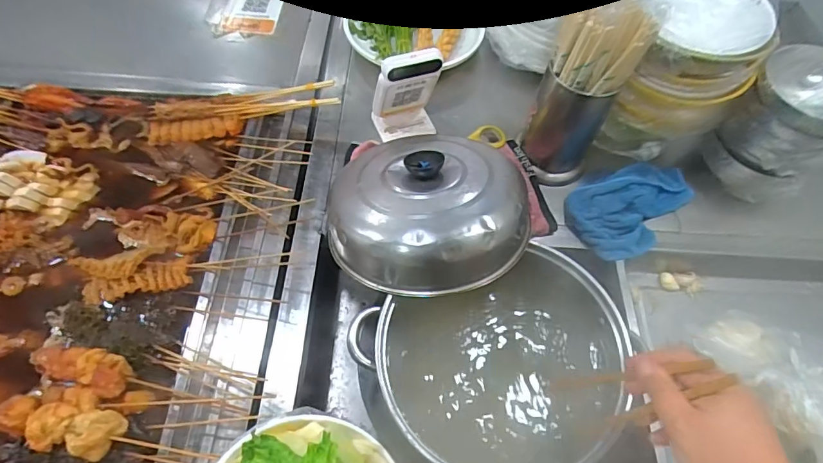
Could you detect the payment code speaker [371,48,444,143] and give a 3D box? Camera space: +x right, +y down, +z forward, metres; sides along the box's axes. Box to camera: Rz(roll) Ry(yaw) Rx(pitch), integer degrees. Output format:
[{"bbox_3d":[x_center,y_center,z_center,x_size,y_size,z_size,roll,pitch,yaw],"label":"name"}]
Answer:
[{"bbox_3d":[-0.009,-0.206,0.701,0.094,0.164,0.065,-10,61,-8],"label":"payment code speaker"}]

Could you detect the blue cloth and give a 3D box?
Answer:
[{"bbox_3d":[0.307,-0.043,0.677,0.131,0.039,0.175,40,66,18],"label":"blue cloth"}]

